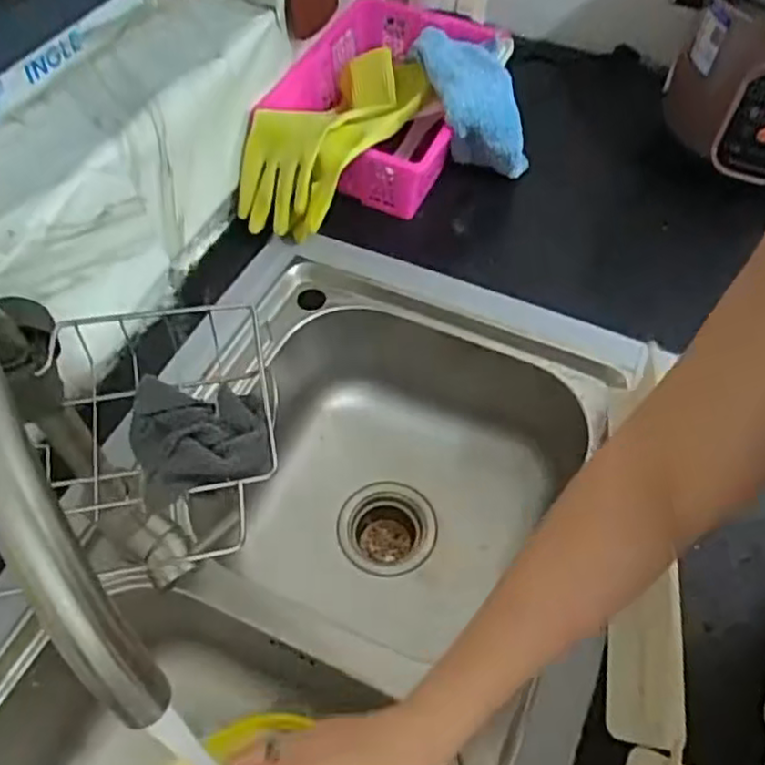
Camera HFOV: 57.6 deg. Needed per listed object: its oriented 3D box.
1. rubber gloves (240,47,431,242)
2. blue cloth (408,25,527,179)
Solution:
[{"bbox_3d":[-0.048,-0.257,0.750,0.107,0.108,0.241,32,60,20],"label":"rubber gloves"},{"bbox_3d":[0.091,-0.307,0.777,0.093,0.111,0.146,-20,57,-15],"label":"blue cloth"}]

